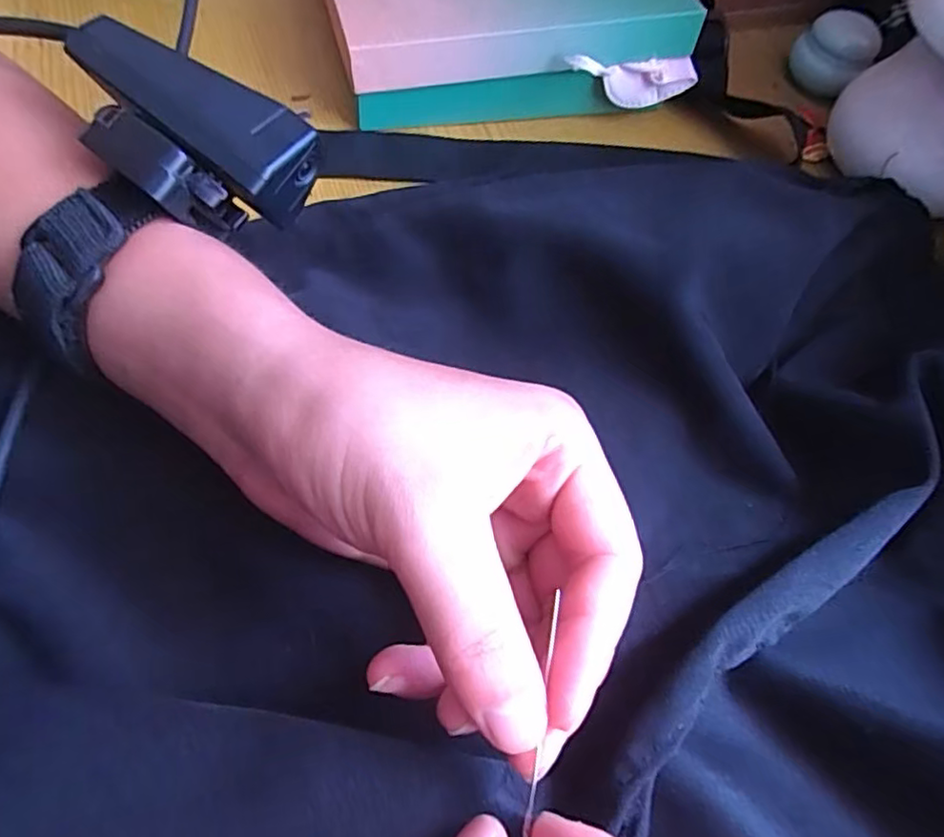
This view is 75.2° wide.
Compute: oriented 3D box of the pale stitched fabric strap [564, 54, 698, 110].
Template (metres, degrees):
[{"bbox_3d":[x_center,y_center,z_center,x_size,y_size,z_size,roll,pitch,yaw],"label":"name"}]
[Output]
[{"bbox_3d":[0.077,-0.169,0.307,0.075,0.024,0.010,-7,68,-25],"label":"pale stitched fabric strap"}]

